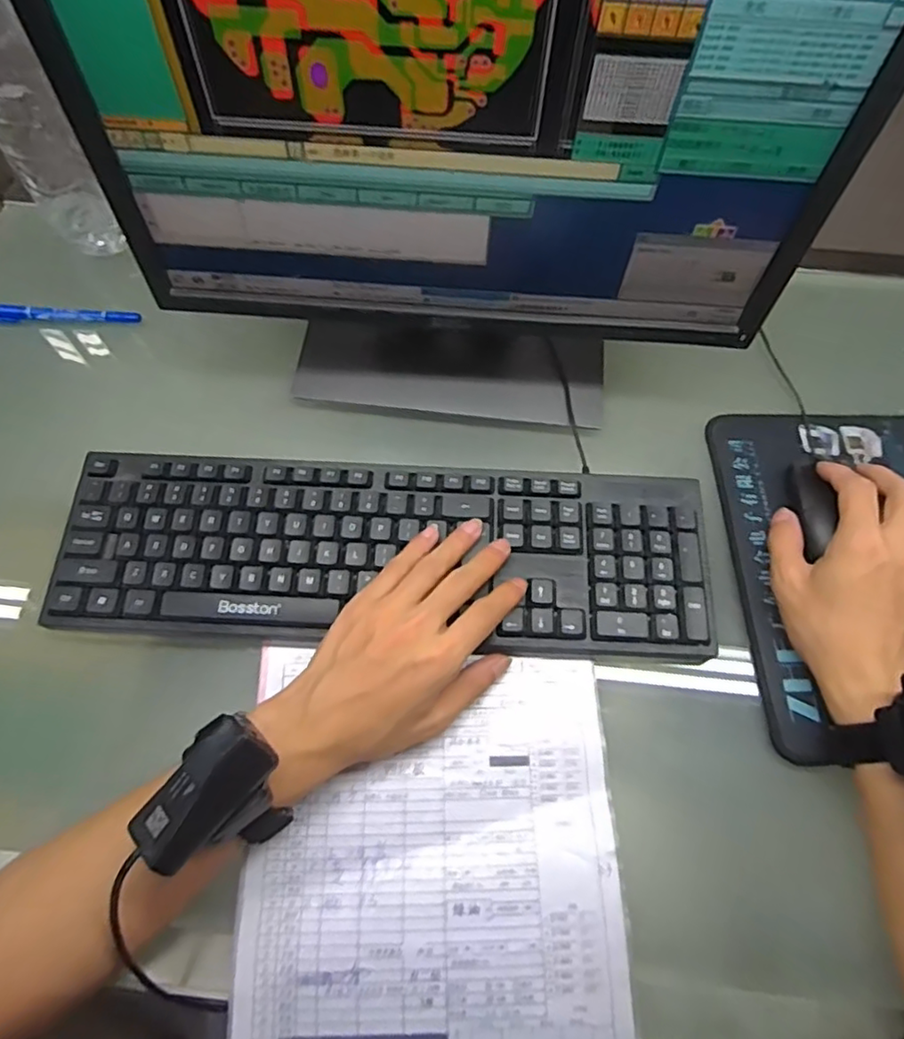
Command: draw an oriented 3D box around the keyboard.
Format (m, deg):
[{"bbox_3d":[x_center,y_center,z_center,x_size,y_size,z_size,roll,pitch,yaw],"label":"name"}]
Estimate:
[{"bbox_3d":[-0.042,0.022,0.419,0.426,0.023,0.124,3,65,0],"label":"keyboard"}]

